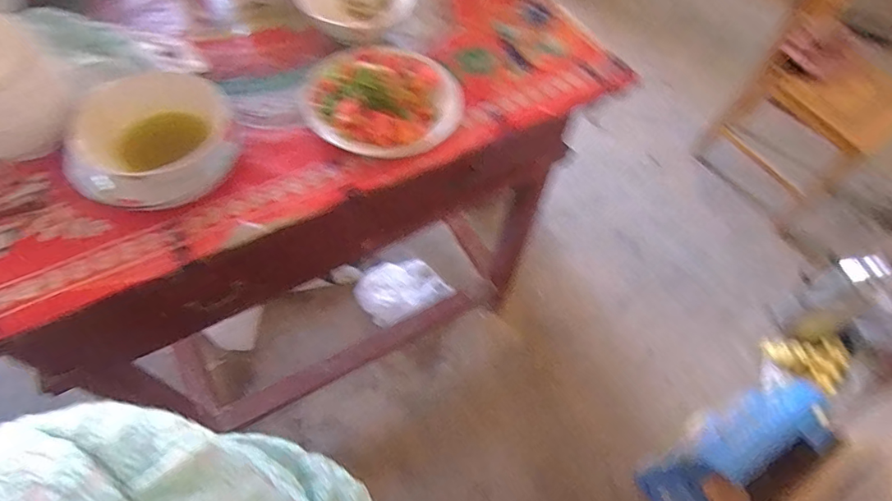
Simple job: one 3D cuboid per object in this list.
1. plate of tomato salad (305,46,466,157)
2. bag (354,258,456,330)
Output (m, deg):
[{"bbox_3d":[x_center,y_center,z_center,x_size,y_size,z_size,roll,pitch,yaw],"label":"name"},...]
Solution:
[{"bbox_3d":[-0.079,-0.216,0.631,0.202,0.069,0.196,2,60,-3],"label":"plate of tomato salad"},{"bbox_3d":[-0.132,0.113,1.434,0.260,0.083,0.213,-23,64,-16],"label":"bag"}]

